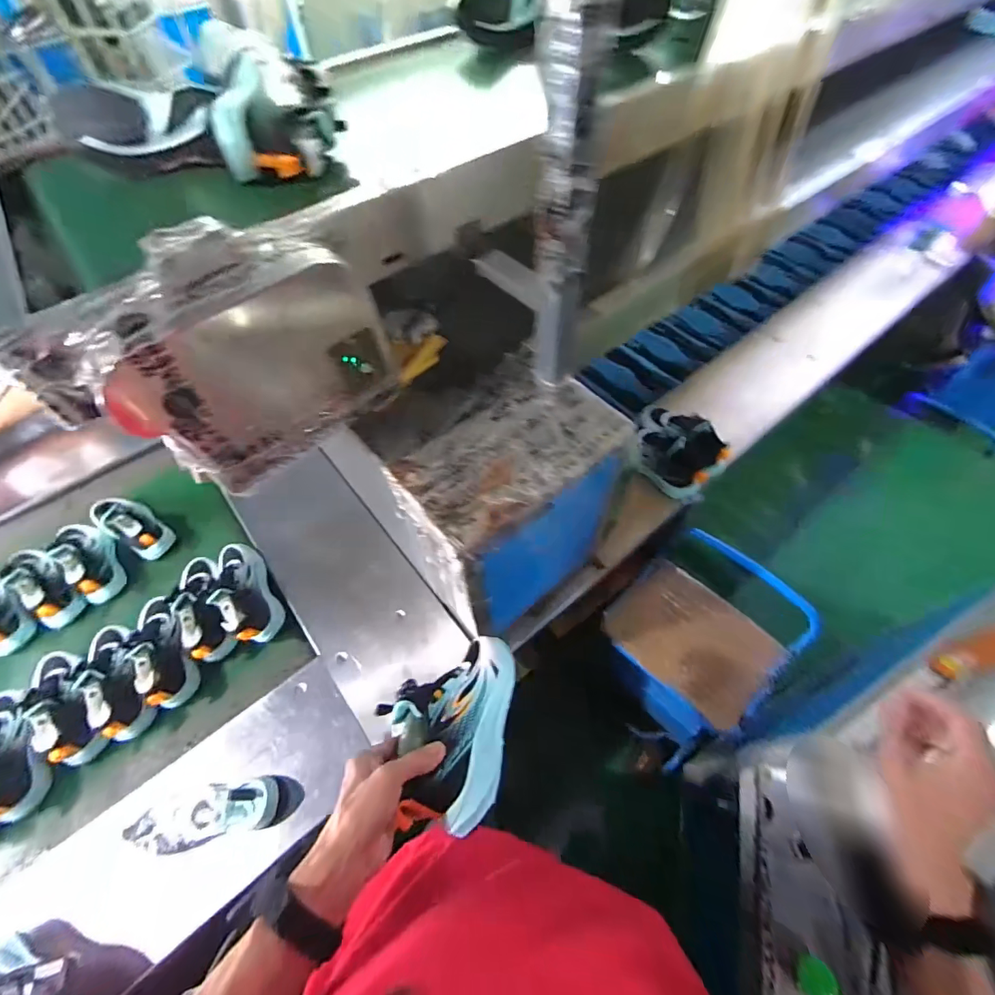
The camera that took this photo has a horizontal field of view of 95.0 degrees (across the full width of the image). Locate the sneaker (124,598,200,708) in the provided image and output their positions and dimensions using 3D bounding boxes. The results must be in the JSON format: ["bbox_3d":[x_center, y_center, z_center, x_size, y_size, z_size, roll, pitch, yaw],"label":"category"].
[{"bbox_3d":[-0.639,0.277,0.866,0.085,0.095,0.221,-29,60,-16],"label":"sneaker"}]

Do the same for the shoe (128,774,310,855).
[{"bbox_3d":[-0.450,0.498,0.719,0.248,0.074,0.074,-11,57,-5],"label":"shoe"}]

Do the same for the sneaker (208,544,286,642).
[{"bbox_3d":[-0.510,0.182,0.914,0.084,0.086,0.221,-30,60,-16],"label":"sneaker"}]

